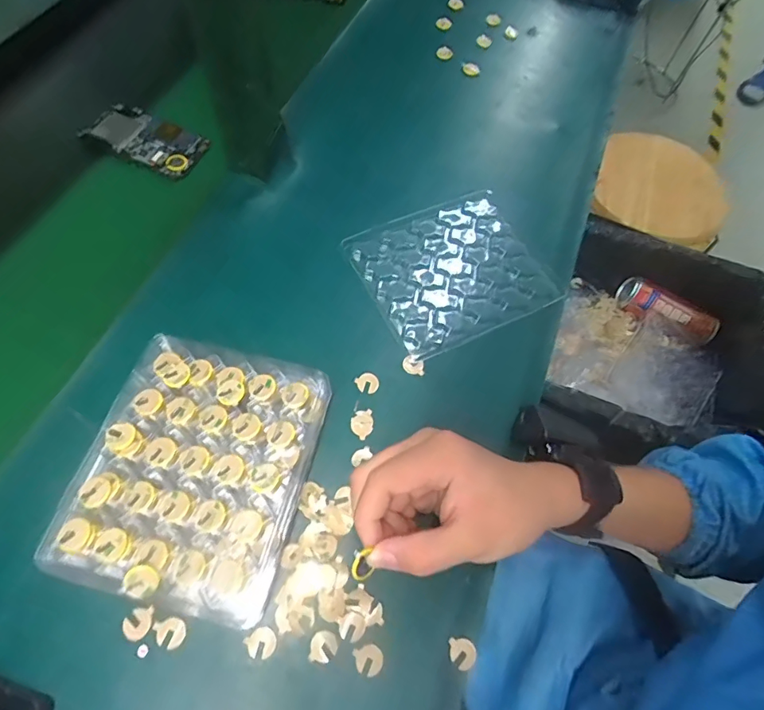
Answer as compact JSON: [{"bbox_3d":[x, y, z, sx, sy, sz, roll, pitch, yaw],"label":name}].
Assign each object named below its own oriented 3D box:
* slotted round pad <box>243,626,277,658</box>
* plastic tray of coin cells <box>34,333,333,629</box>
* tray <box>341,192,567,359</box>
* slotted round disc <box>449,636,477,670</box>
[{"bbox_3d":[-0.080,0.190,0.308,0.018,0.004,0.018,1,63,-3],"label":"slotted round pad"},{"bbox_3d":[-0.129,0.079,0.338,0.146,0.039,0.174,12,63,2],"label":"plastic tray of coin cells"},{"bbox_3d":[0.068,-0.084,0.448,0.168,0.009,0.143,-24,67,-15],"label":"tray"},{"bbox_3d":[0.055,0.202,0.316,0.018,0.004,0.019,1,63,-3],"label":"slotted round disc"}]

